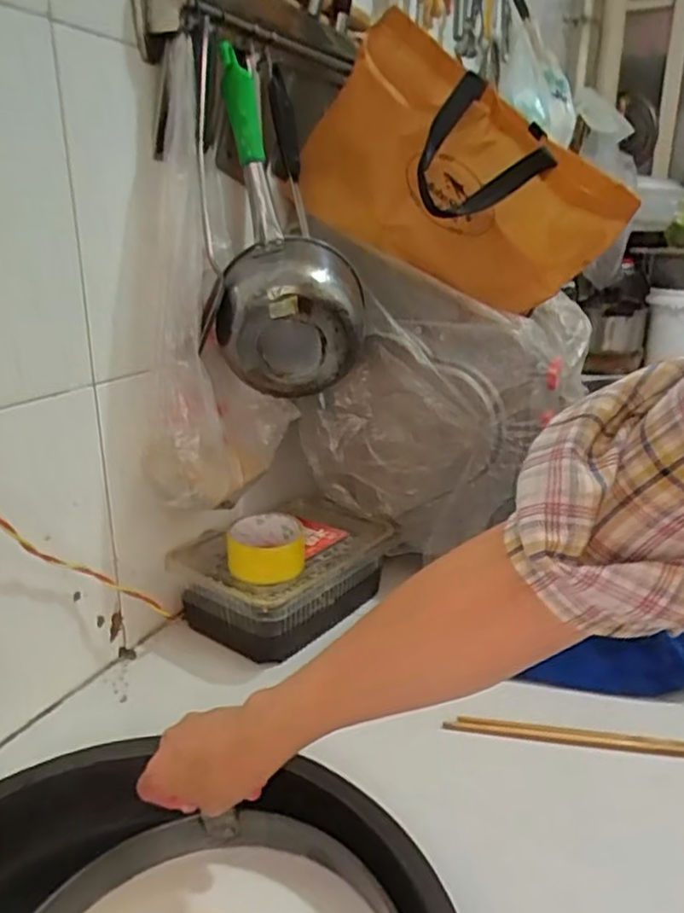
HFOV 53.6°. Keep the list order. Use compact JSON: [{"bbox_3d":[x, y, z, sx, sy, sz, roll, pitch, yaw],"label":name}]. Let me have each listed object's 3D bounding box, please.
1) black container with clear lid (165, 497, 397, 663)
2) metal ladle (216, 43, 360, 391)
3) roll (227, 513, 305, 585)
[{"bbox_3d":[-0.064,0.138,0.813,0.176,0.096,0.258,15,20,34],"label":"black container with clear lid"},{"bbox_3d":[-0.078,-0.240,0.697,0.137,0.353,0.102,-13,1,-34],"label":"metal ladle"},{"bbox_3d":[-0.084,0.101,0.748,0.082,0.048,0.080,3,16,-1],"label":"roll"}]

